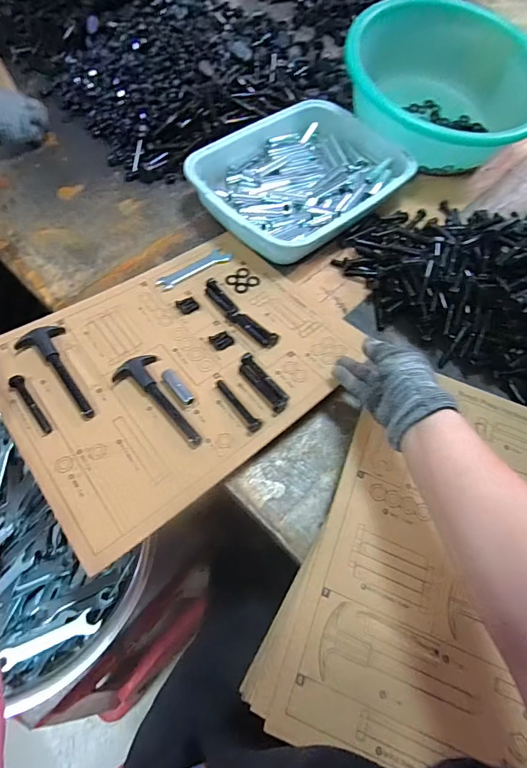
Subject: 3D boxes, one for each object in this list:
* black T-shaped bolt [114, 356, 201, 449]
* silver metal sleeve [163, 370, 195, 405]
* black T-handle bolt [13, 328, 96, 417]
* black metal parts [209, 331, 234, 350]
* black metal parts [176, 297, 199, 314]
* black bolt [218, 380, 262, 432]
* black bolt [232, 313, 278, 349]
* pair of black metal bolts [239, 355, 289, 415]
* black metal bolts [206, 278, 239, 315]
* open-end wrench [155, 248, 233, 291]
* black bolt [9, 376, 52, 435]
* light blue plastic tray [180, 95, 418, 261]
[{"bbox_3d":[-0.114,0.020,0.446,0.048,0.014,0.130,-32,69,-19],"label":"black T-shaped bolt"},{"bbox_3d":[-0.096,0.001,0.459,0.015,0.011,0.055,-34,70,-20],"label":"silver metal sleeve"},{"bbox_3d":[-0.226,-0.016,0.460,0.051,0.018,0.132,-37,71,-21],"label":"black T-handle bolt"},{"bbox_3d":[-0.051,-0.053,0.496,0.024,0.006,0.024,-33,69,-20],"label":"black metal parts"},{"bbox_3d":[-0.099,-0.103,0.527,0.024,0.009,0.021,-26,67,-17],"label":"black metal parts"},{"bbox_3d":[-0.028,0.021,0.447,0.015,0.009,0.075,-29,68,-18],"label":"black bolt"},{"bbox_3d":[-0.011,-0.068,0.499,0.064,0.011,0.020,41,66,16],"label":"black bolt"},{"bbox_3d":[0.000,-0.002,0.455,0.022,0.018,0.080,-33,67,-17],"label":"pair of black metal bolts"},{"bbox_3d":[-0.056,-0.112,0.531,0.020,0.011,0.067,-28,68,-18],"label":"black metal bolts"},{"bbox_3d":[-0.095,-0.159,0.565,0.110,0.007,0.029,-34,70,-20],"label":"open-end wrench"},{"bbox_3d":[-0.250,0.021,0.434,0.012,0.018,0.077,-32,69,-19],"label":"black bolt"},{"bbox_3d":[0.061,-0.329,0.642,0.332,0.055,0.237,-40,72,-22],"label":"light blue plastic tray"}]

